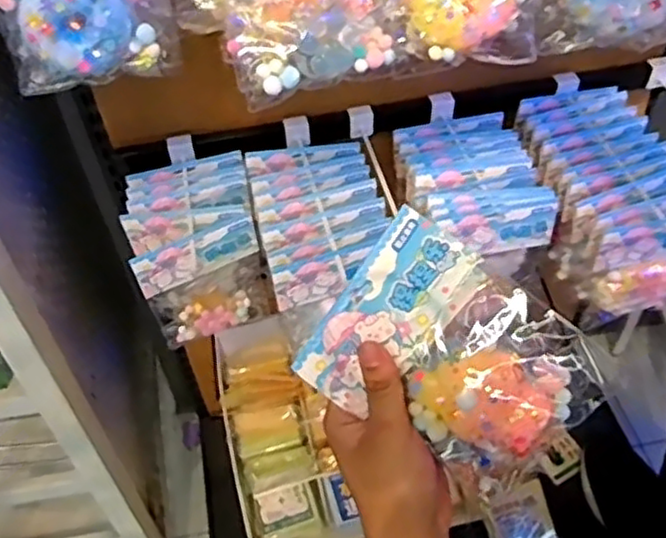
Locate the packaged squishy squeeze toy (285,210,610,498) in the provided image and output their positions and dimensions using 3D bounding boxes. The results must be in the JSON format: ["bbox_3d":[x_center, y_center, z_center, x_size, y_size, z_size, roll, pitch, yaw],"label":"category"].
[{"bbox_3d":[0.077,0.059,0.441,0.164,0.033,0.124,35,88,4],"label":"packaged squishy squeeze toy"}]

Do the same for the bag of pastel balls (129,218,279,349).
[{"bbox_3d":[-0.141,0.013,0.754,0.129,0.139,0.056,-25,52,-18],"label":"bag of pastel balls"}]

